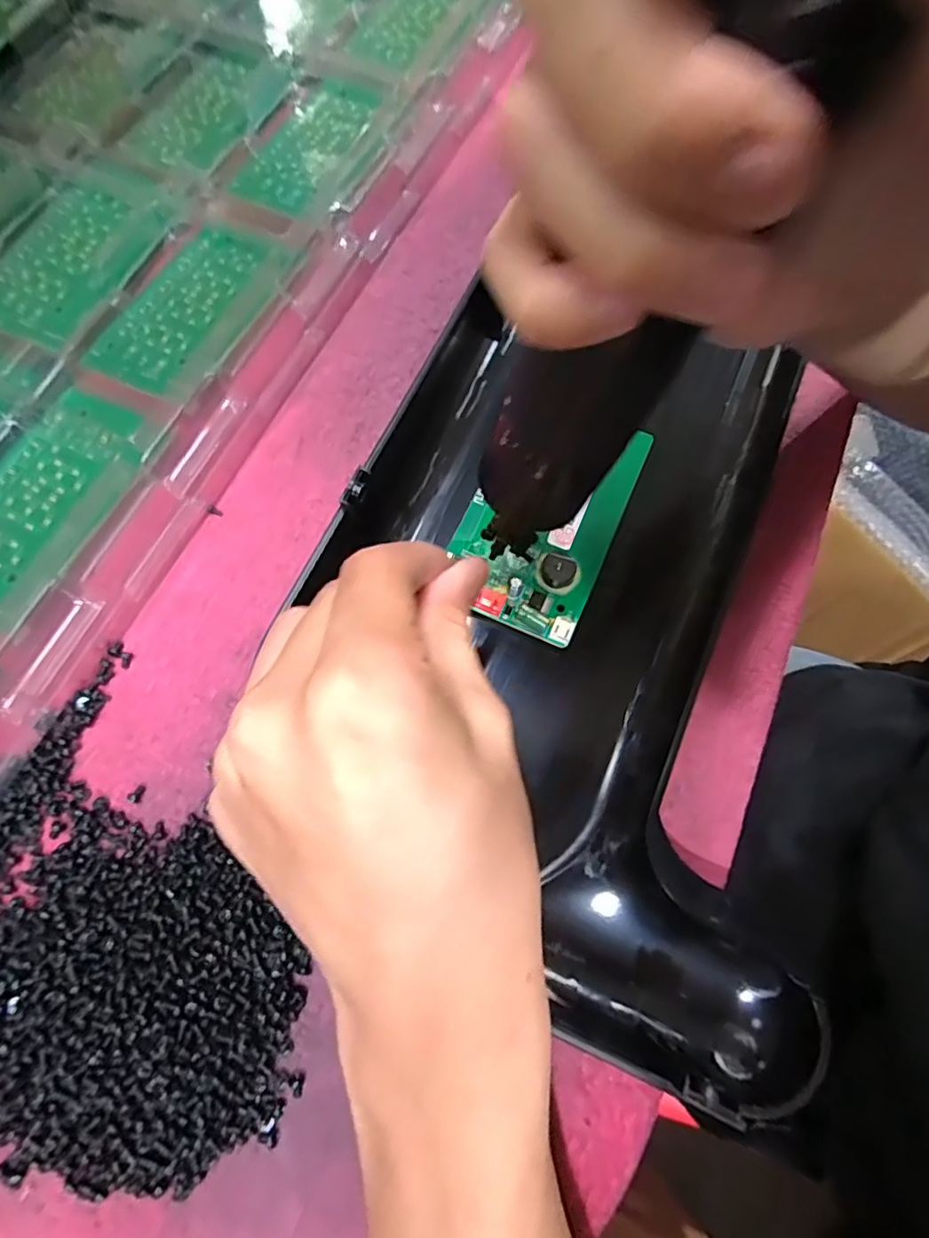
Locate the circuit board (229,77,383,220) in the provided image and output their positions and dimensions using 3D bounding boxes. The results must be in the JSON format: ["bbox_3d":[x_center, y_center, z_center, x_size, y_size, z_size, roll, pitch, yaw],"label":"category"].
[{"bbox_3d":[-0.081,-0.253,0.325,0.050,0.005,0.103,20,70,5],"label":"circuit board"}]

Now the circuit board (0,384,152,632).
[{"bbox_3d":[-0.175,-0.049,0.251,0.057,0.004,0.104,29,72,12],"label":"circuit board"}]

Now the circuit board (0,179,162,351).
[{"bbox_3d":[-0.189,-0.169,0.291,0.064,0.004,0.087,26,70,10],"label":"circuit board"}]

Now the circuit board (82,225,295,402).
[{"bbox_3d":[-0.125,-0.143,0.282,0.058,0.008,0.095,32,72,12],"label":"circuit board"}]

